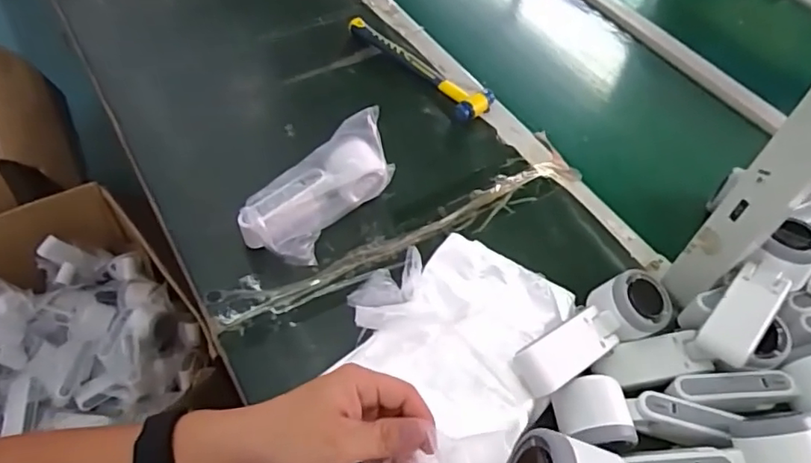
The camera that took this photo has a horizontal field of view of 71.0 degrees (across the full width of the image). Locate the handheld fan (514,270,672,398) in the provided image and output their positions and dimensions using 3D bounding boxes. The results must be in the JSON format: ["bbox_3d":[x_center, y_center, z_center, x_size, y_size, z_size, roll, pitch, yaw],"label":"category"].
[{"bbox_3d":[0.166,0.091,0.495,0.170,0.041,0.060,-33,62,-26],"label":"handheld fan"}]

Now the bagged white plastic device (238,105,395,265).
[{"bbox_3d":[-0.086,-0.044,0.588,0.068,0.094,0.172,39,59,22],"label":"bagged white plastic device"}]

